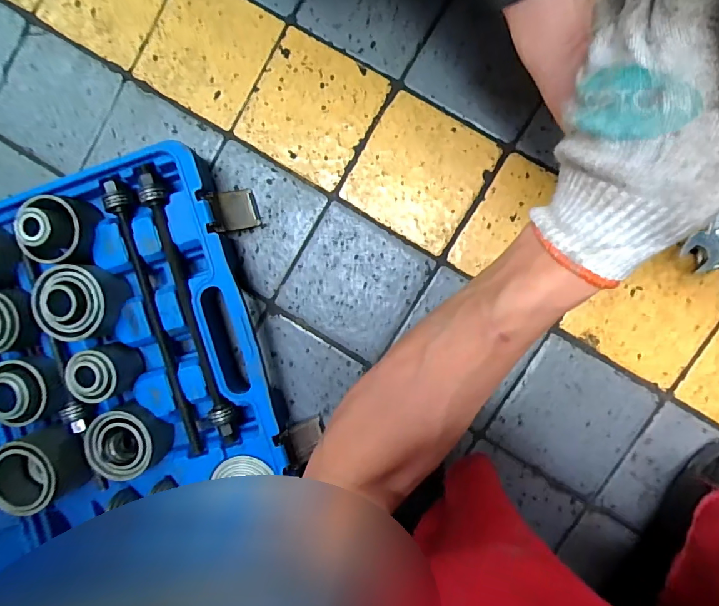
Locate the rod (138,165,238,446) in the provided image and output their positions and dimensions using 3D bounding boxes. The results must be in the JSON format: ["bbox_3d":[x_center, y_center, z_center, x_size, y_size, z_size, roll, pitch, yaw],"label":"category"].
[{"bbox_3d":[-0.209,0.007,0.529,0.025,0.024,0.344,-16,93,7],"label":"rod"}]

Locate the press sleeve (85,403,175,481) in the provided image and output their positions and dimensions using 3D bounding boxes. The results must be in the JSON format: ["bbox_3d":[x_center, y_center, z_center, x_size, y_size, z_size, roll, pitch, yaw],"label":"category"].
[{"bbox_3d":[-0.289,0.172,0.542,0.091,0.060,0.086,0,94,6],"label":"press sleeve"}]

